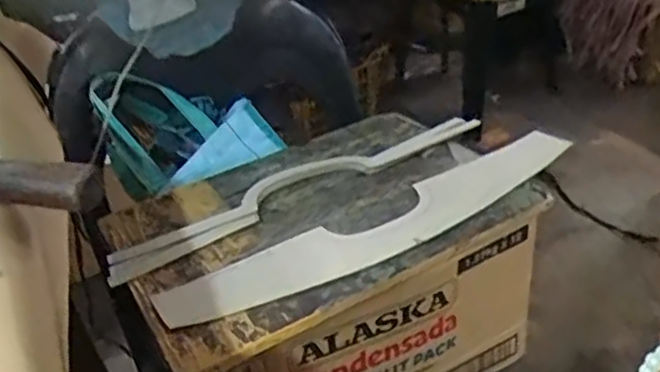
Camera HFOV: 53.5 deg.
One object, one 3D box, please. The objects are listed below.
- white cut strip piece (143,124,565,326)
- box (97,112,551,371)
[{"bbox_3d":[0.056,0.034,0.612,0.433,0.009,0.084,-22,33,-20],"label":"white cut strip piece"},{"bbox_3d":[0.004,0.091,0.708,0.397,0.201,0.275,-23,39,-22],"label":"box"}]

